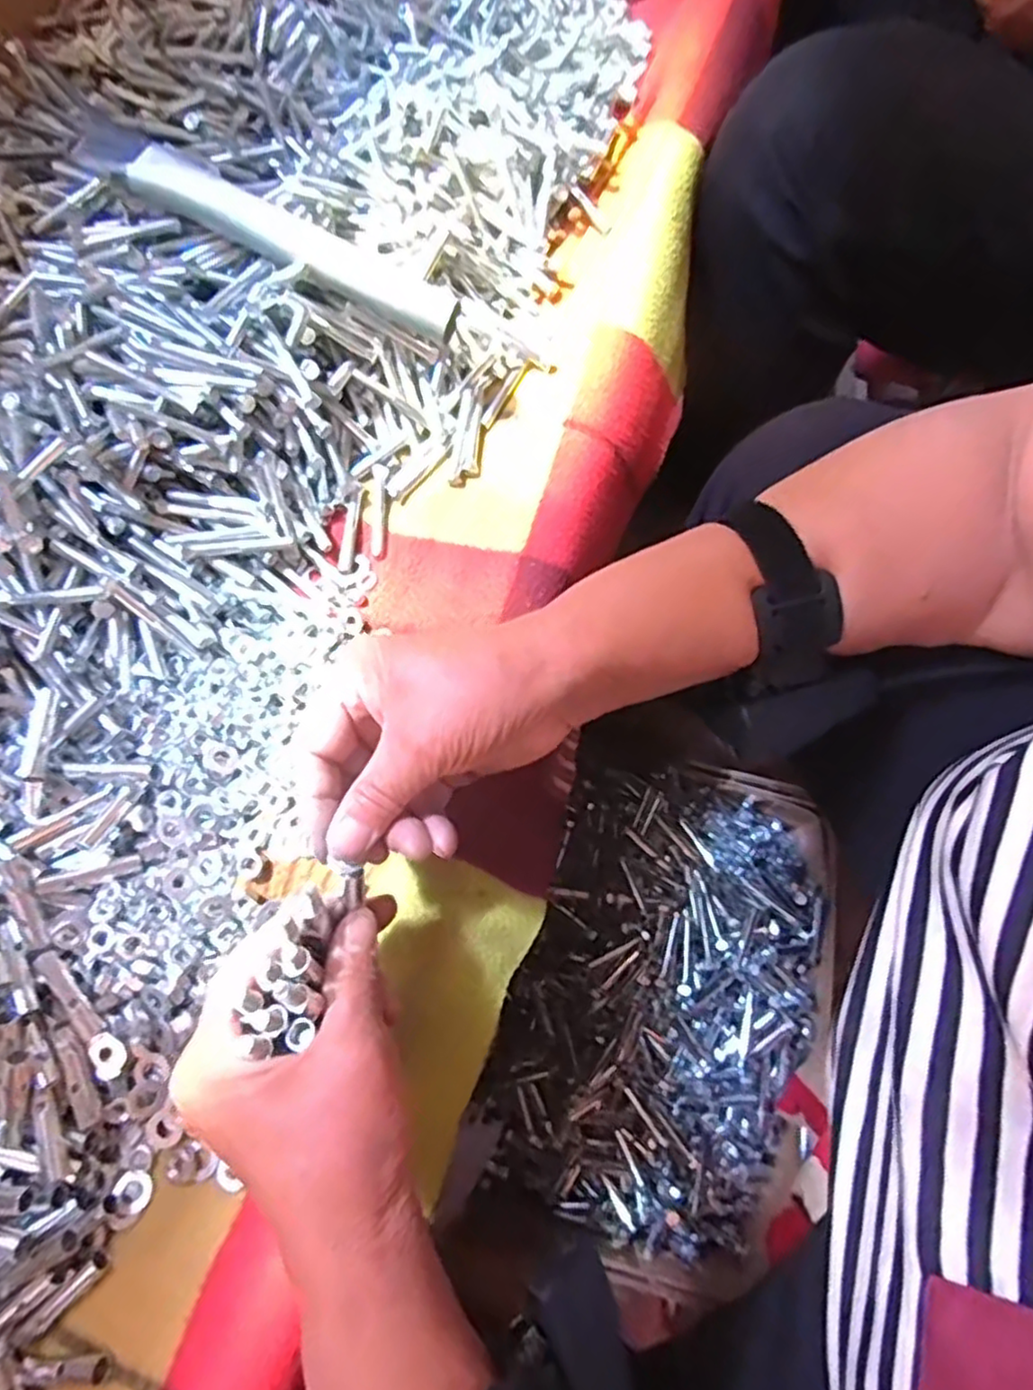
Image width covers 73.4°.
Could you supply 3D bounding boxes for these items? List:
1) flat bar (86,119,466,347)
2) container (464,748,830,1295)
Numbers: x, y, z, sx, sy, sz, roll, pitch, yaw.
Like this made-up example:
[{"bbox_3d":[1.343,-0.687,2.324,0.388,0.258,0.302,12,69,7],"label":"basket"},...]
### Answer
[{"bbox_3d":[-0.134,-0.256,0.380,0.217,0.014,0.026,26,74,-2],"label":"flat bar"},{"bbox_3d":[0.125,0.253,0.576,0.249,0.113,0.383,15,72,8],"label":"container"}]

